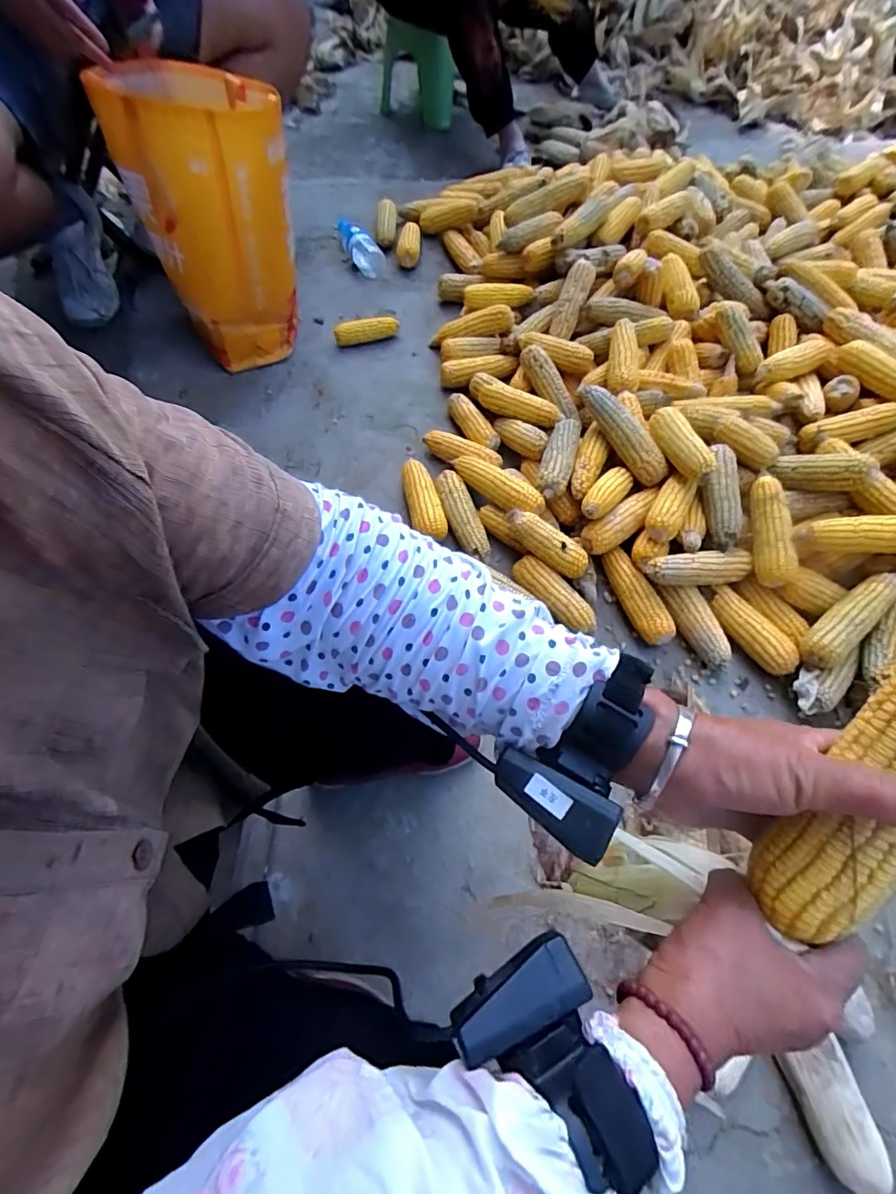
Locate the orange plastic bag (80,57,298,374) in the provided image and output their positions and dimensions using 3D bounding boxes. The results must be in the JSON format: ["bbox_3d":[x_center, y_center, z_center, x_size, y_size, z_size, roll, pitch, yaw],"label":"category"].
[{"bbox_3d":[-0.407,-0.681,0.970,0.263,0.405,0.248,-23,65,-11],"label":"orange plastic bag"}]

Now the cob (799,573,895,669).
[{"bbox_3d":[0.573,0.028,0.740,0.183,0.040,0.053,-39,69,-18],"label":"cob"}]

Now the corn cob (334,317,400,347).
[{"bbox_3d":[-0.176,-0.577,1.122,0.135,0.051,0.054,-3,62,13],"label":"corn cob"}]

